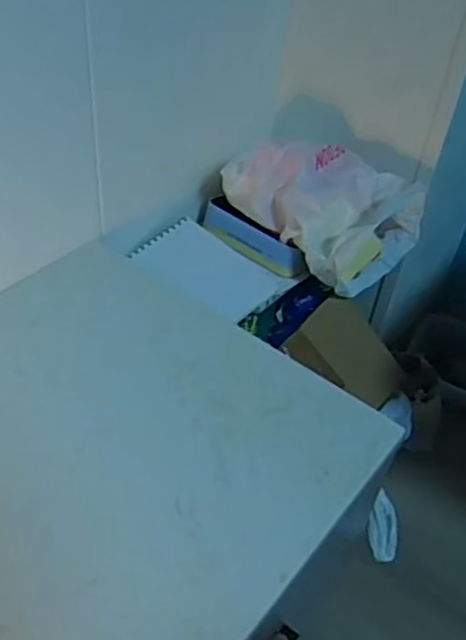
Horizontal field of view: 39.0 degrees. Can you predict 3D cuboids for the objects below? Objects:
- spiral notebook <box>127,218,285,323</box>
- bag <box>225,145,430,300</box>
[{"bbox_3d":[-0.043,-0.078,1.026,0.211,0.015,0.125,36,62,20],"label":"spiral notebook"},{"bbox_3d":[0.146,-0.184,1.043,0.238,0.176,0.210,35,51,27],"label":"bag"}]

